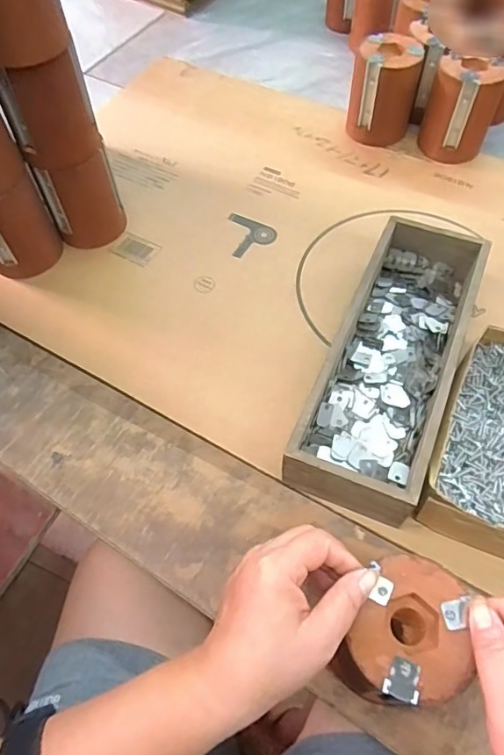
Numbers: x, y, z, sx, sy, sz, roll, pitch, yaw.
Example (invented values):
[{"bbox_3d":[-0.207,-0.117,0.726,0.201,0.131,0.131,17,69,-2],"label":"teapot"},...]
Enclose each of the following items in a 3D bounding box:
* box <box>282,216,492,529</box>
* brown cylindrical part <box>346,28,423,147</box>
[{"bbox_3d":[0.127,-0.017,0.460,0.099,0.064,0.281,21,61,14],"label":"box"},{"bbox_3d":[0.164,-0.358,0.639,0.078,0.101,0.074,13,60,10],"label":"brown cylindrical part"}]

